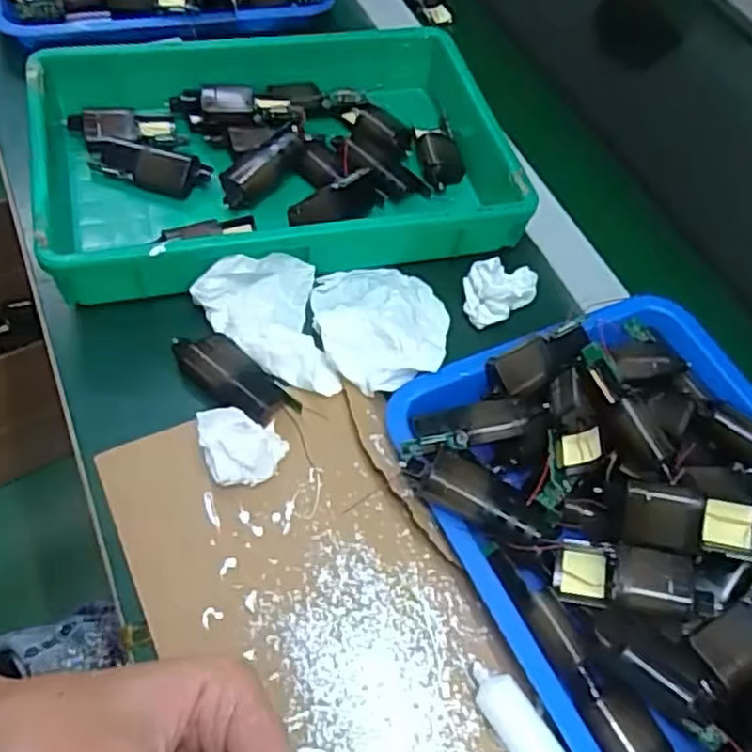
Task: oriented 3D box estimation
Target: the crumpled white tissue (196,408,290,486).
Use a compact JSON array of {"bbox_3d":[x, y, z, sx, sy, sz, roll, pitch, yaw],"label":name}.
[{"bbox_3d":[-0.084,0.044,0.462,0.056,0.043,0.044,-9,59,-14],"label":"crumpled white tissue"}]

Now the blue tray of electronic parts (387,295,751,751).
[{"bbox_3d":[0.181,0.093,0.437,0.249,0.061,0.319,-23,63,-21],"label":"blue tray of electronic parts"}]

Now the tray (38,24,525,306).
[{"bbox_3d":[-0.081,-0.180,0.599,0.377,0.076,0.255,-8,59,-13],"label":"tray"}]

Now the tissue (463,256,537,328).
[{"bbox_3d":[0.099,-0.071,0.566,0.065,0.036,0.044,-20,62,-20],"label":"tissue"}]

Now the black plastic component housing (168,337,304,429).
[{"bbox_3d":[-0.100,0.002,0.499,0.093,0.019,0.039,38,60,16],"label":"black plastic component housing"}]

